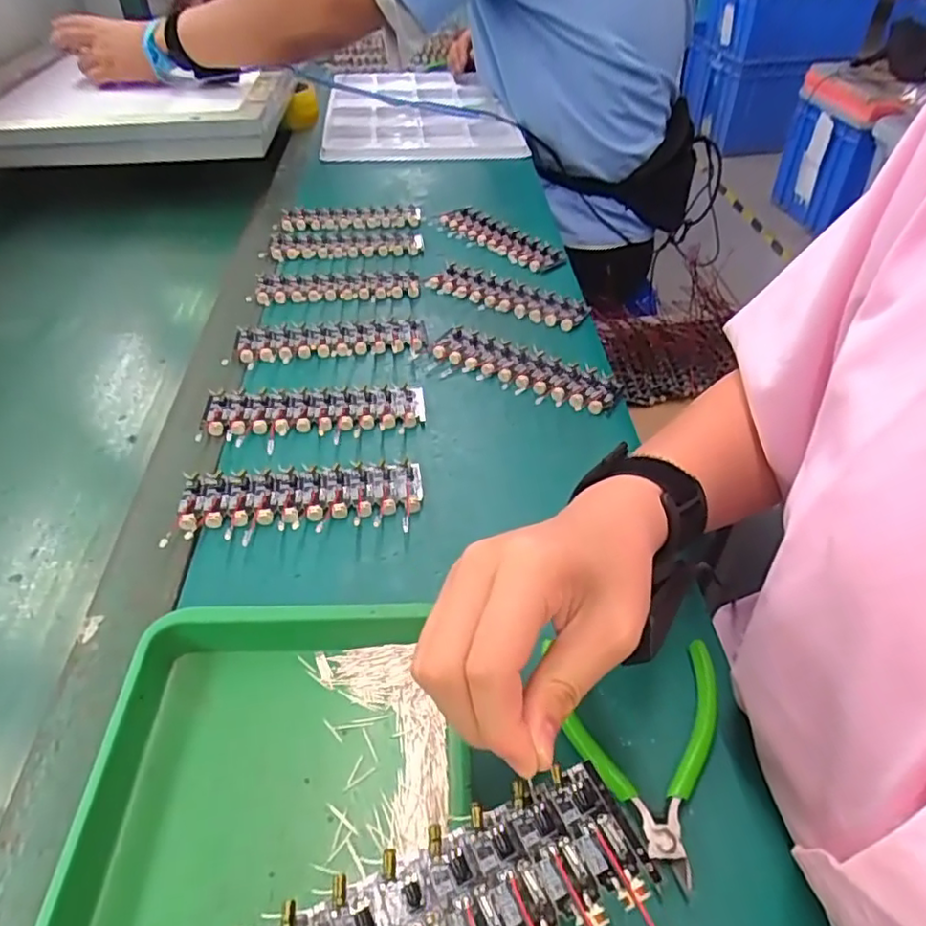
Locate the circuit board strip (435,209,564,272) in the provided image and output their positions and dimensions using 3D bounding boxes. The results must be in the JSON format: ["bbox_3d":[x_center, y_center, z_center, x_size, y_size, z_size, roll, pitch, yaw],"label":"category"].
[{"bbox_3d":[0.041,-0.245,0.685,0.050,0.011,0.151,-33,54,-30],"label":"circuit board strip"}]

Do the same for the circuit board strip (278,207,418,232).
[{"bbox_3d":[-0.129,-0.282,0.726,0.157,0.009,0.056,0,44,-1],"label":"circuit board strip"}]

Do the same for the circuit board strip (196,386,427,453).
[{"bbox_3d":[-0.112,-0.037,0.475,0.164,0.009,0.067,-3,44,-4],"label":"circuit board strip"}]

